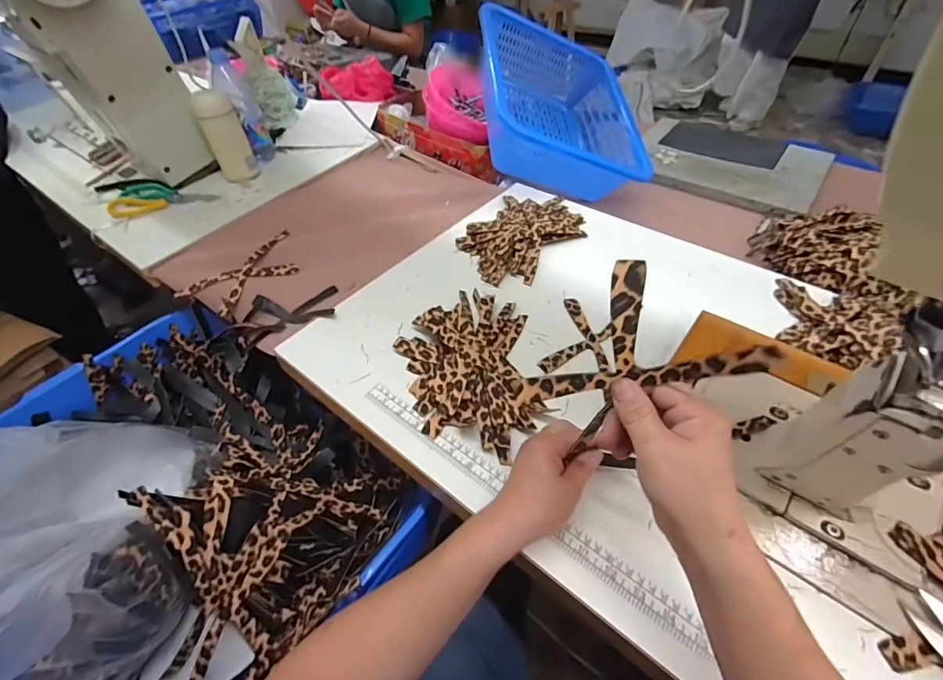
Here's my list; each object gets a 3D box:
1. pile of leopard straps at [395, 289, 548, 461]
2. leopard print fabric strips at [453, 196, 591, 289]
[{"bbox_3d":[-0.007,0.028,0.513,0.150,0.026,0.224,-3,46,-1],"label":"pile of leopard straps"},{"bbox_3d":[0.079,-0.175,0.700,0.152,0.029,0.236,31,55,28],"label":"leopard print fabric strips"}]

